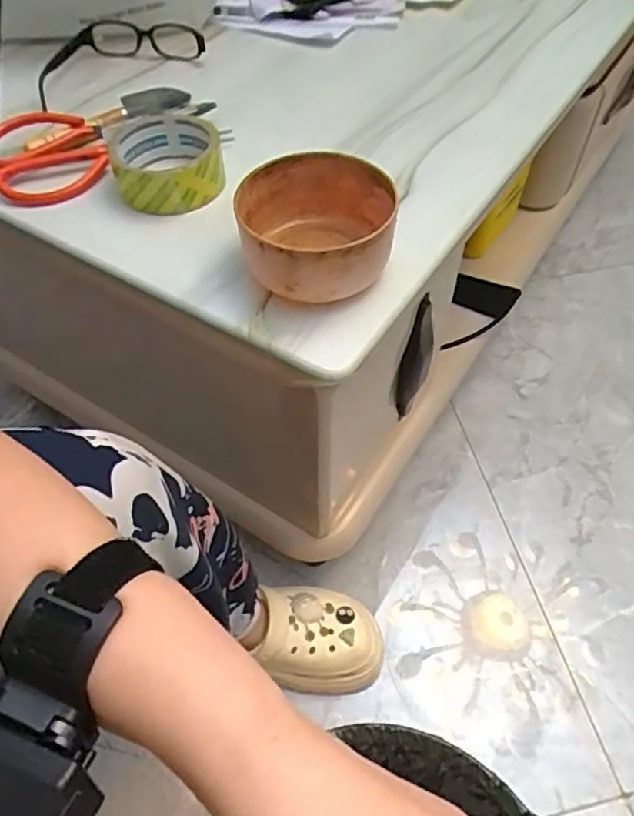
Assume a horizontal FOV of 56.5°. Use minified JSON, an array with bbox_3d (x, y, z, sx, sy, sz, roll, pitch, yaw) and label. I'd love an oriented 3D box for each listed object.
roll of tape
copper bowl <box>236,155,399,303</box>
[{"bbox_3d":[-0.126,-0.206,0.496,0.089,0.046,0.100,-16,56,-9],"label":"roll of tape"},{"bbox_3d":[-0.002,-0.126,0.417,0.106,0.056,0.109,-1,55,1],"label":"copper bowl"}]

